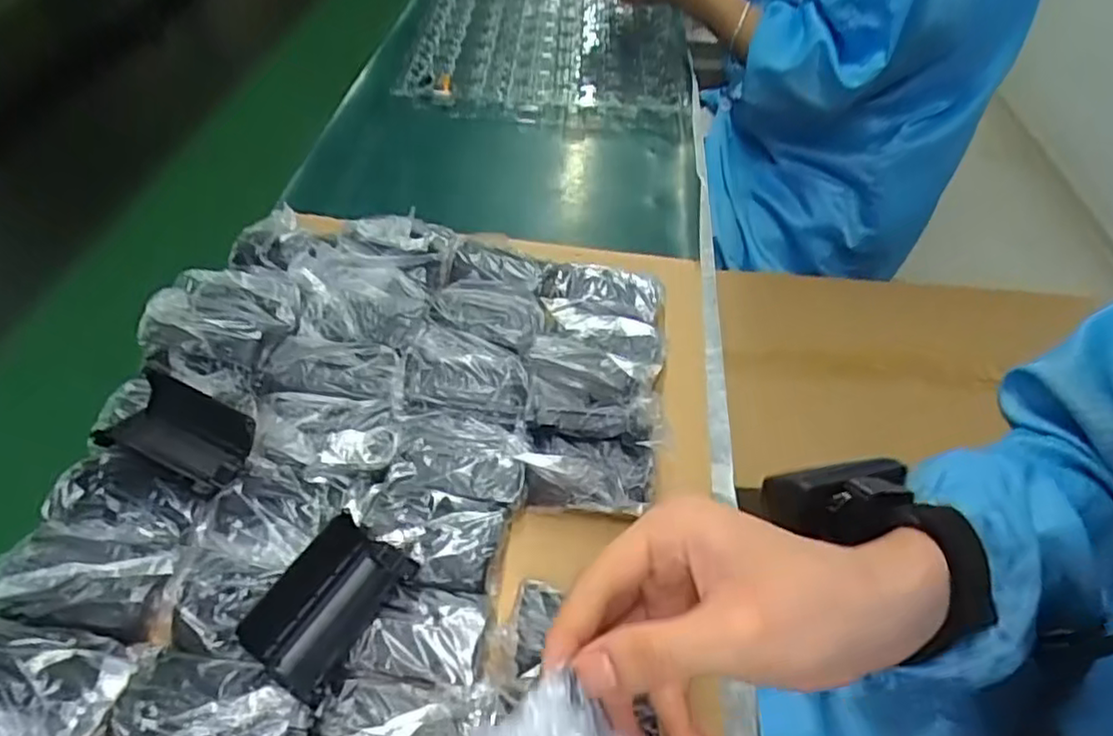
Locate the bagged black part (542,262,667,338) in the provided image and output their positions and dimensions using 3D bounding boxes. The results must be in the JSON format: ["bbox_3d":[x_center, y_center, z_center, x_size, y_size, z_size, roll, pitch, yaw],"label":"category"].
[{"bbox_3d":[0.029,-0.045,0.447,0.081,0.017,0.065,8,51,4],"label":"bagged black part"}]

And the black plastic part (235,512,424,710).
[{"bbox_3d":[-0.103,0.106,0.300,0.048,0.018,0.070,24,53,16],"label":"black plastic part"}]

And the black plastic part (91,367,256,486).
[{"bbox_3d":[-0.197,0.031,0.351,0.070,0.021,0.044,14,51,8],"label":"black plastic part"}]

